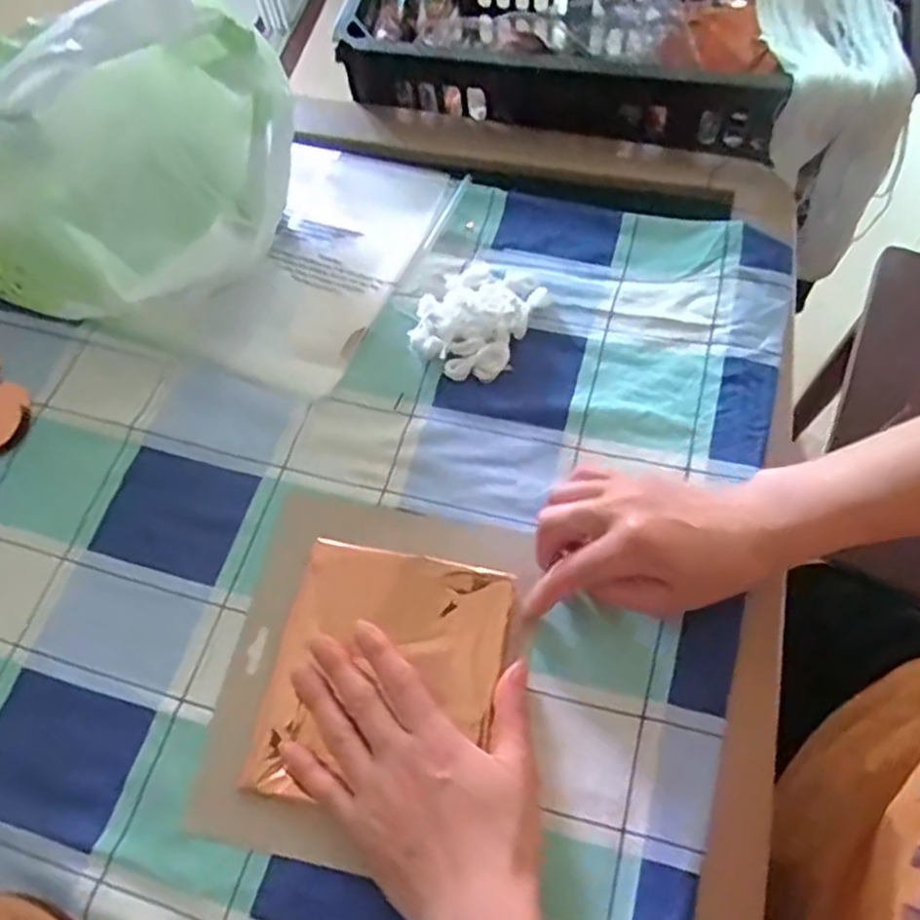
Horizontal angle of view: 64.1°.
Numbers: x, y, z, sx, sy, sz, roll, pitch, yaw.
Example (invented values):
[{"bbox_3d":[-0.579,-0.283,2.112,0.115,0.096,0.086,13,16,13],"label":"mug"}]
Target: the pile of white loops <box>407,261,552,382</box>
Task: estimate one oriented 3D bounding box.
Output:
[{"bbox_3d":[0.012,-0.097,0.494,0.070,0.022,0.089,29,69,17],"label":"pile of white loops"}]

